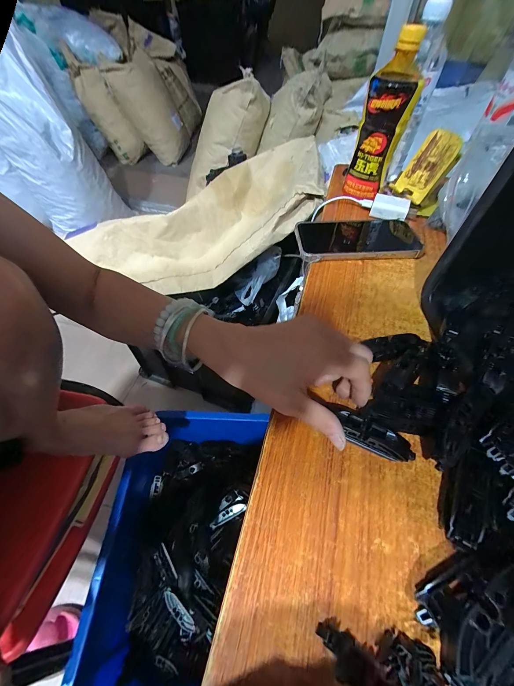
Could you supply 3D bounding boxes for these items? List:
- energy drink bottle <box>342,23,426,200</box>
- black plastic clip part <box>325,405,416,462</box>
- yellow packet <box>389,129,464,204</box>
[{"bbox_3d":[0.180,-0.313,0.389,0.061,0.180,0.071,19,56,13],"label":"energy drink bottle"},{"bbox_3d":[0.091,0.074,0.221,0.073,0.020,0.020,31,59,12],"label":"black plastic clip part"},{"bbox_3d":[0.253,-0.268,0.412,0.022,0.086,0.068,-1,48,-26],"label":"yellow packet"}]

